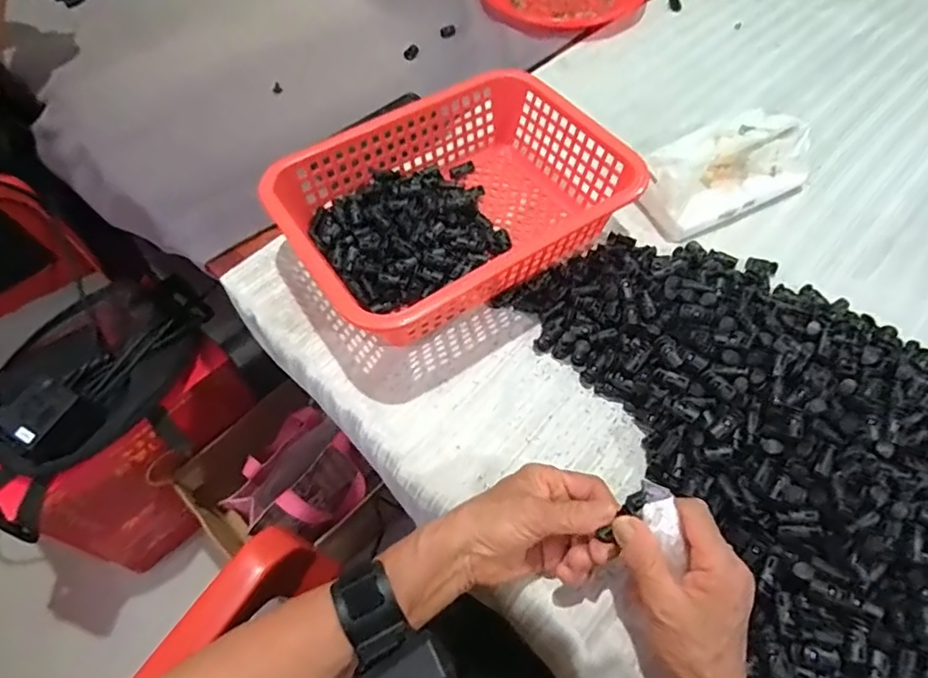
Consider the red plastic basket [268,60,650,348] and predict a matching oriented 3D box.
[{"bbox_3d":[-0.008,-0.121,0.532,0.293,0.083,0.210,-32,63,-16],"label":"red plastic basket"}]

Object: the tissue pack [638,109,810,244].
[{"bbox_3d":[0.258,-0.172,0.563,0.173,0.069,0.083,-26,61,-13],"label":"tissue pack"}]

